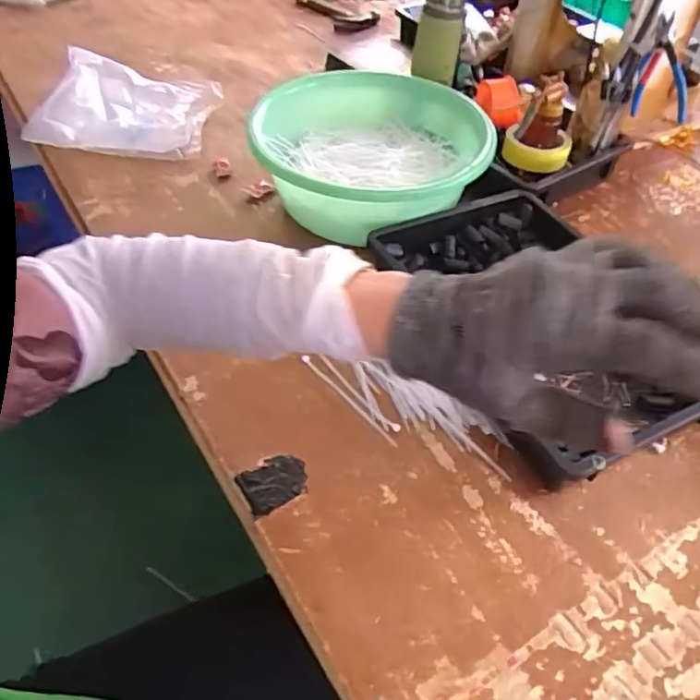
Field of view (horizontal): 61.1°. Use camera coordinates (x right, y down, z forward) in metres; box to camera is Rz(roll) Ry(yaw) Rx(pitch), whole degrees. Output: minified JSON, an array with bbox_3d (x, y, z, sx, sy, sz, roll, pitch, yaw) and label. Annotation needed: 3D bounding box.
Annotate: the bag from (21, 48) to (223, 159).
[{"bbox_3d":[-0.345,-0.387,0.920,0.279,0.094,0.190,-8,48,-8],"label":"bag"}]

